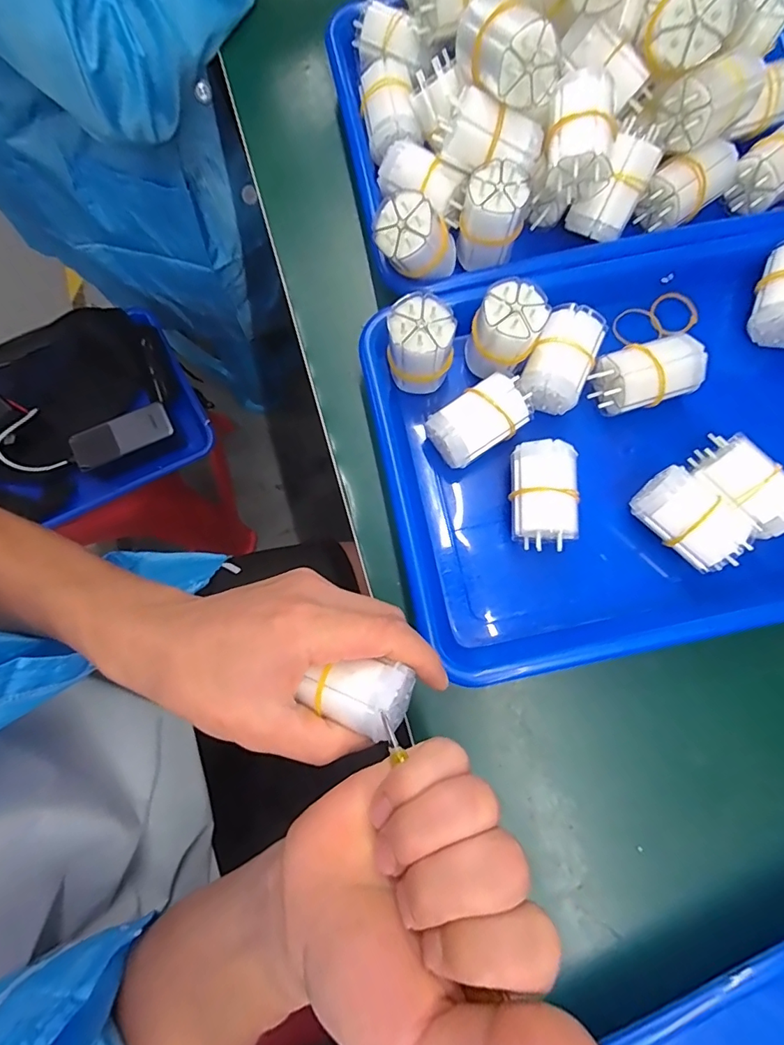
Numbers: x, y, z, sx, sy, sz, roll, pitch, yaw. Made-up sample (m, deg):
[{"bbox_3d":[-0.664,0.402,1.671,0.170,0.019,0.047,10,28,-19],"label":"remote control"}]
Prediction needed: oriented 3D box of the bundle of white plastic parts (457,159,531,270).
[{"bbox_3d":[0.065,-0.201,0.316,0.037,0.049,0.036,5,78,1],"label":"bundle of white plastic parts"}]

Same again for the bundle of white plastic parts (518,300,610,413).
[{"bbox_3d":[0.110,-0.106,0.313,0.038,0.030,0.062,25,79,5],"label":"bundle of white plastic parts"}]

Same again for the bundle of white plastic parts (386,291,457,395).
[{"bbox_3d":[0.018,-0.109,0.303,0.039,0.059,0.038,0,78,0],"label":"bundle of white plastic parts"}]

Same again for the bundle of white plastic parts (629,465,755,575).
[{"bbox_3d":[0.180,0.000,0.293,0.037,0.039,0.064,-40,81,-8],"label":"bundle of white plastic parts"}]

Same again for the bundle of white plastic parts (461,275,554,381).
[{"bbox_3d":[0.070,-0.118,0.303,0.041,0.058,0.035,19,79,4],"label":"bundle of white plastic parts"}]

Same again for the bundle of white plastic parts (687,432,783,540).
[{"bbox_3d":[0.214,-0.021,0.296,0.031,0.040,0.064,-37,80,-7],"label":"bundle of white plastic parts"}]

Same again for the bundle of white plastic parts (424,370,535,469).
[{"bbox_3d":[0.056,-0.064,0.306,0.065,0.034,0.037,-32,80,-7],"label":"bundle of white plastic parts"}]

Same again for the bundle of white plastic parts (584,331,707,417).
[{"bbox_3d":[0.163,-0.093,0.309,0.063,0.032,0.037,-15,78,-3],"label":"bundle of white plastic parts"}]

